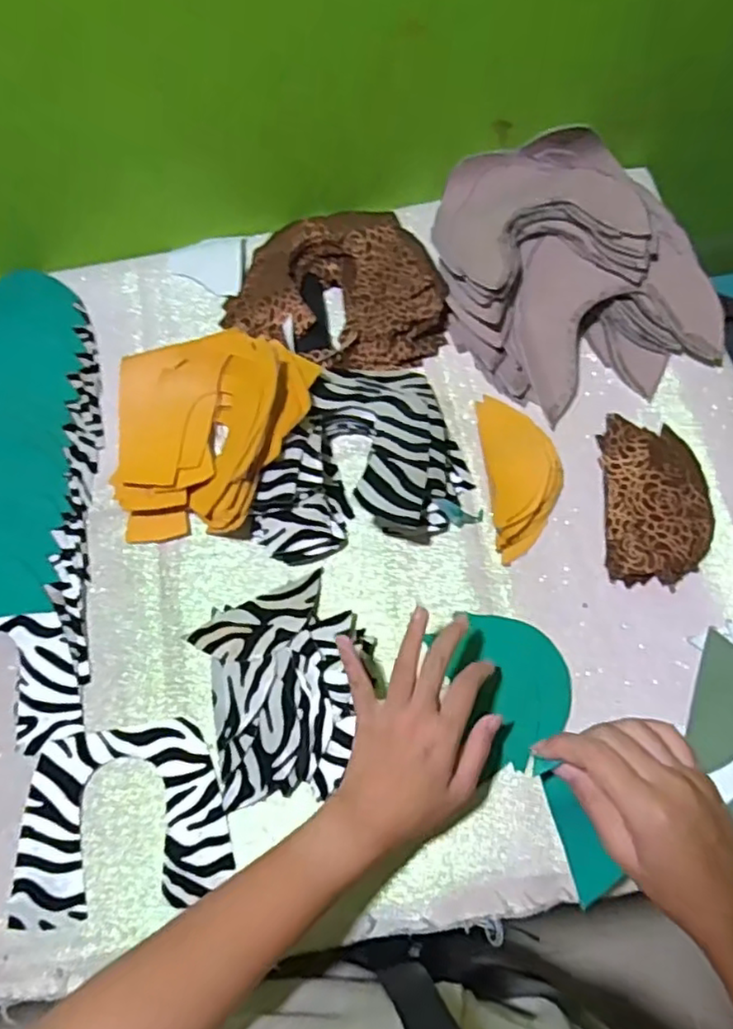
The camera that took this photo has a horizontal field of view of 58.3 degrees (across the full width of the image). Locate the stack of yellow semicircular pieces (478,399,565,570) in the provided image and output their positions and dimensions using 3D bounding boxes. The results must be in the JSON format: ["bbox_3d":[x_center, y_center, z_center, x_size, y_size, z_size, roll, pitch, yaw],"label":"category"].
[{"bbox_3d":[0.128,-0.034,0.535,0.060,0.026,0.133,-4,68,1],"label":"stack of yellow semicircular pieces"}]

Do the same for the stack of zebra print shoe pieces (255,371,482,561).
[{"bbox_3d":[0.007,-0.037,0.536,0.155,0.050,0.188,23,71,11],"label":"stack of zebra print shoe pieces"}]

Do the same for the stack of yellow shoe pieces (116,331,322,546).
[{"bbox_3d":[-0.132,-0.070,0.557,0.166,0.054,0.171,0,68,3],"label":"stack of yellow shoe pieces"}]

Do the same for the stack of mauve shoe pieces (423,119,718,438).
[{"bbox_3d":[0.173,-0.230,0.584,0.205,0.065,0.260,-11,68,-2],"label":"stack of mauve shoe pieces"}]

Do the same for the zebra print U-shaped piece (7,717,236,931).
[{"bbox_3d":[-0.174,0.216,0.471,0.149,0.004,0.121,-8,68,-1],"label":"zebra print U-shaped piece"}]

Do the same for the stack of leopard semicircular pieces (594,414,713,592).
[{"bbox_3d":[0.232,-0.013,0.527,0.080,0.016,0.137,2,68,3],"label":"stack of leopard semicircular pieces"}]

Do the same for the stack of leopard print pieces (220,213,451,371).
[{"bbox_3d":[-0.035,-0.203,0.617,0.199,0.034,0.173,-18,68,-5],"label":"stack of leopard print pieces"}]

